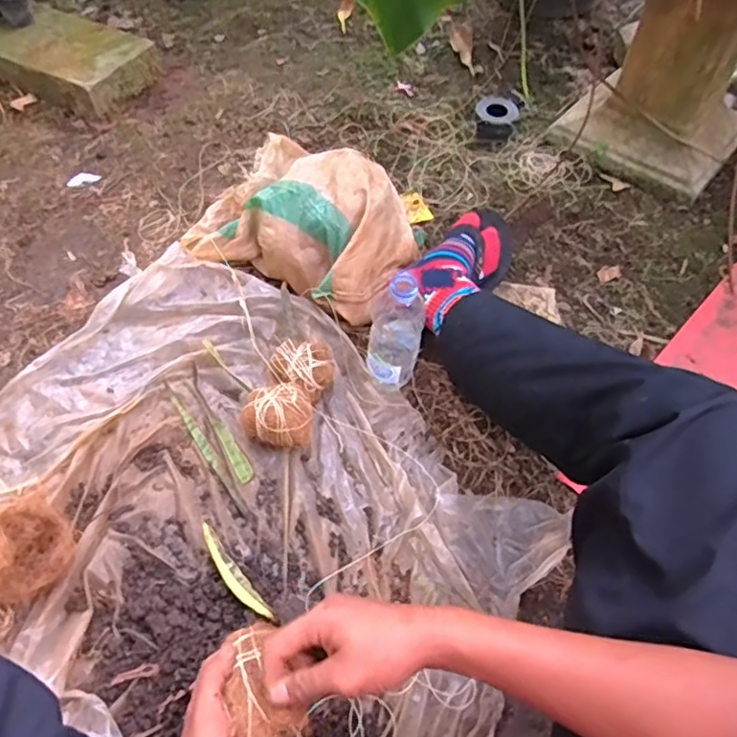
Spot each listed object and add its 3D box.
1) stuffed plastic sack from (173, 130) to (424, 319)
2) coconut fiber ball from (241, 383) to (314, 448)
[{"bbox_3d":[-0.094,-0.255,0.958,0.351,0.119,0.285,26,58,15],"label":"stuffed plastic sack"},{"bbox_3d":[-0.126,0.064,0.811,0.102,0.063,0.089,4,55,0],"label":"coconut fiber ball"}]

